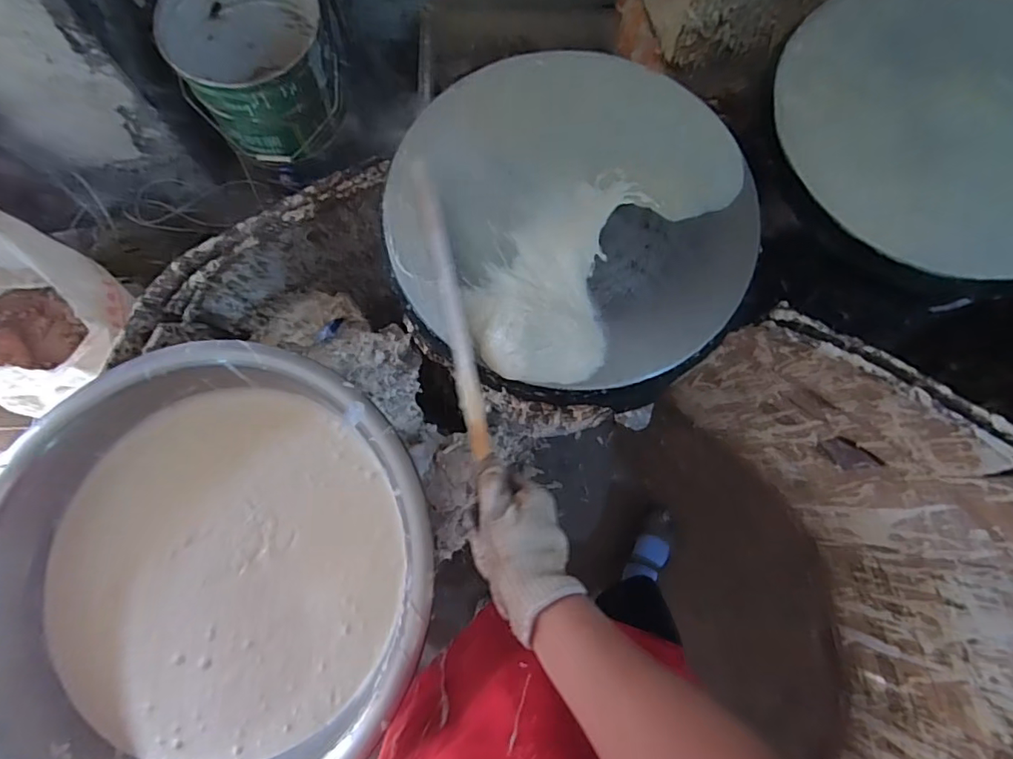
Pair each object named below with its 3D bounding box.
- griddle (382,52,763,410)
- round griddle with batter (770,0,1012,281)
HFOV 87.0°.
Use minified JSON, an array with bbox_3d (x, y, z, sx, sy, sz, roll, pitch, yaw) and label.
[{"bbox_3d":[0.069,-0.171,0.549,0.369,0.039,0.376,0,76,0],"label":"griddle"},{"bbox_3d":[0.491,-0.284,0.578,0.372,0.036,0.368,-17,77,-4],"label":"round griddle with batter"}]

